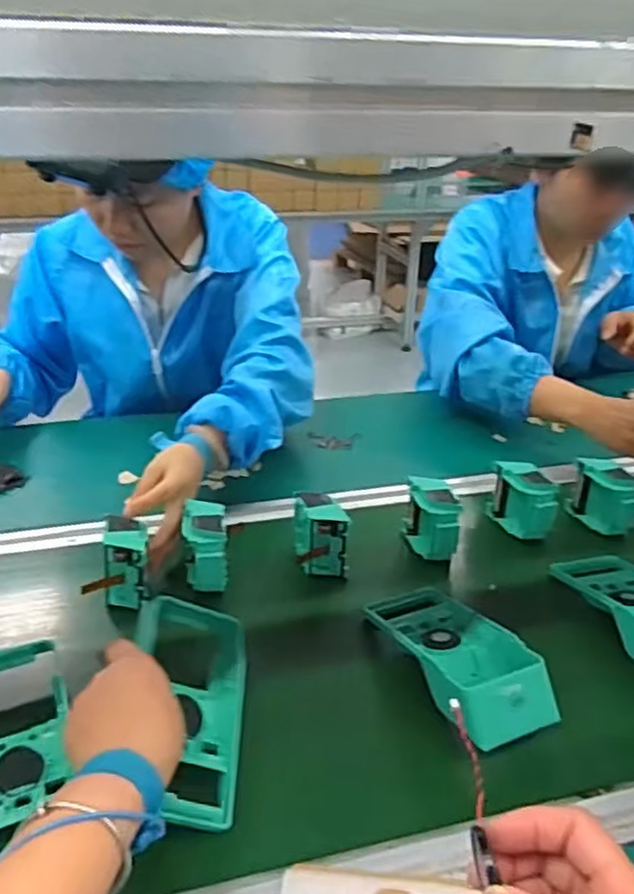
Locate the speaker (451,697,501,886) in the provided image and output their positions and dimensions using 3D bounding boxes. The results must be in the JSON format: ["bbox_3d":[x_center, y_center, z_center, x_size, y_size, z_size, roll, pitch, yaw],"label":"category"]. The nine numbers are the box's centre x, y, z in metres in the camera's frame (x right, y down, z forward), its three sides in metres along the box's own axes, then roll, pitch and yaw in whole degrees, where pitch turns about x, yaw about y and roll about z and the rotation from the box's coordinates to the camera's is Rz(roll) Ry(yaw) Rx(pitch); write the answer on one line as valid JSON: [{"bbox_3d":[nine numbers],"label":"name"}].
[{"bbox_3d":[0.071,0.156,0.314,0.013,0.018,0.081,4,39,-1],"label":"speaker"}]

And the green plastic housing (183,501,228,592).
[{"bbox_3d":[-0.110,0.100,0.696,0.049,0.080,0.061,5,26,2],"label":"green plastic housing"}]

